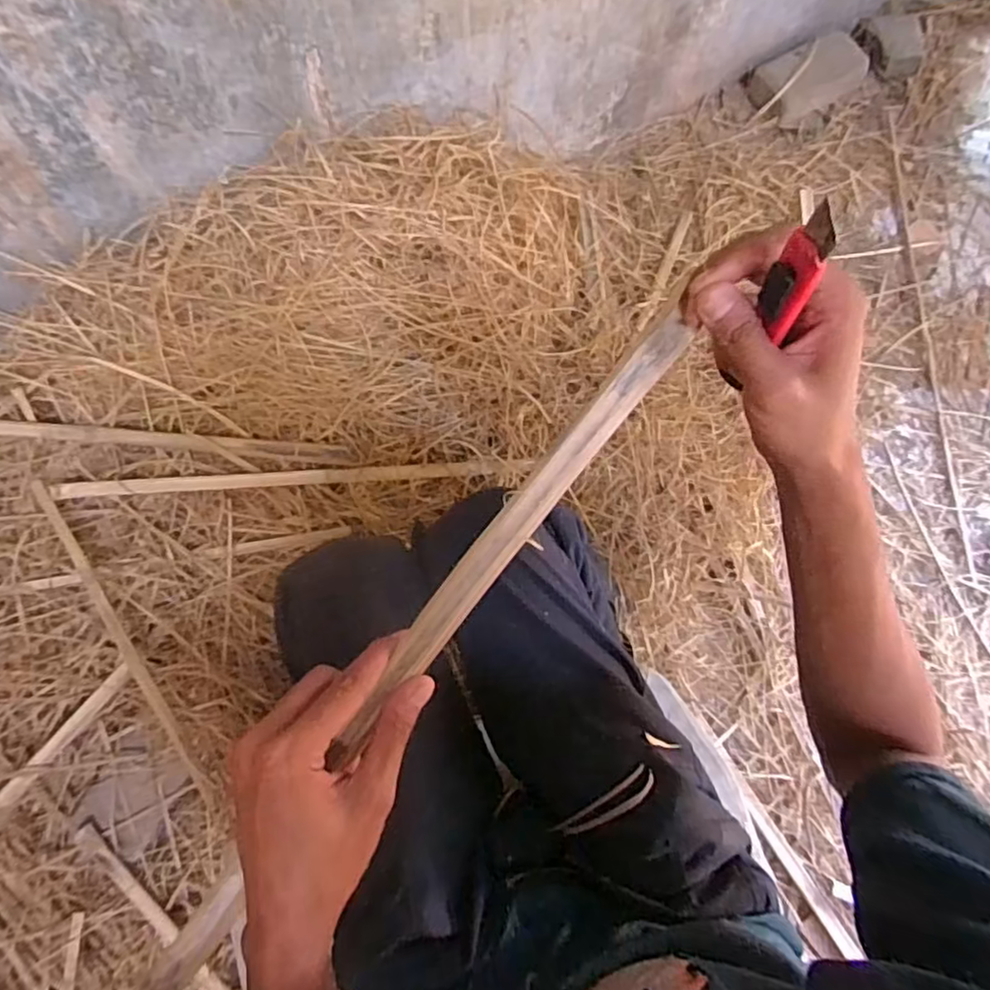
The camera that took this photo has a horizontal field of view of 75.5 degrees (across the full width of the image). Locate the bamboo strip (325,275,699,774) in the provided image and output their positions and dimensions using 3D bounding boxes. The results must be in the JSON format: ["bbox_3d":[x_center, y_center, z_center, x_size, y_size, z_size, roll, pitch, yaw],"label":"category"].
[{"bbox_3d":[0.006,0.025,0.353,0.022,0.009,0.303,38,95,2],"label":"bamboo strip"}]

